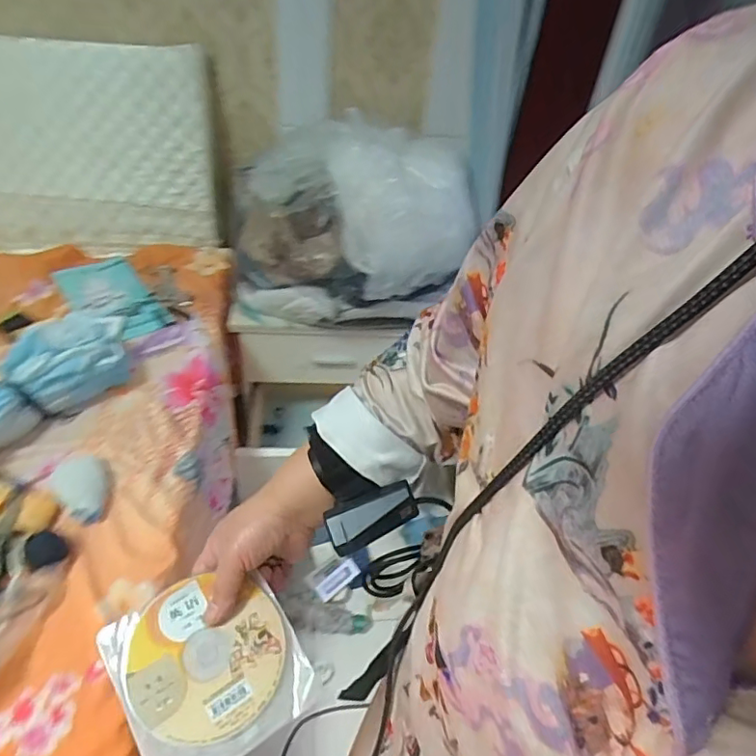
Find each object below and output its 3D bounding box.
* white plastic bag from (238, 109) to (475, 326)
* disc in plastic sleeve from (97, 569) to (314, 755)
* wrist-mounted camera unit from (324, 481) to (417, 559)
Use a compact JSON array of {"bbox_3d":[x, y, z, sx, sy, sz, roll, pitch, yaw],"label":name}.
[{"bbox_3d":[-0.056,-0.340,1.239,0.527,0.339,0.278,-2,42,-8],"label":"white plastic bag"},{"bbox_3d":[-0.128,0.216,0.418,0.124,0.009,0.129,-28,69,-22],"label":"disc in plastic sleeve"},{"bbox_3d":[-0.004,0.106,0.420,0.068,0.022,0.029,-25,48,-6],"label":"wrist-mounted camera unit"}]

